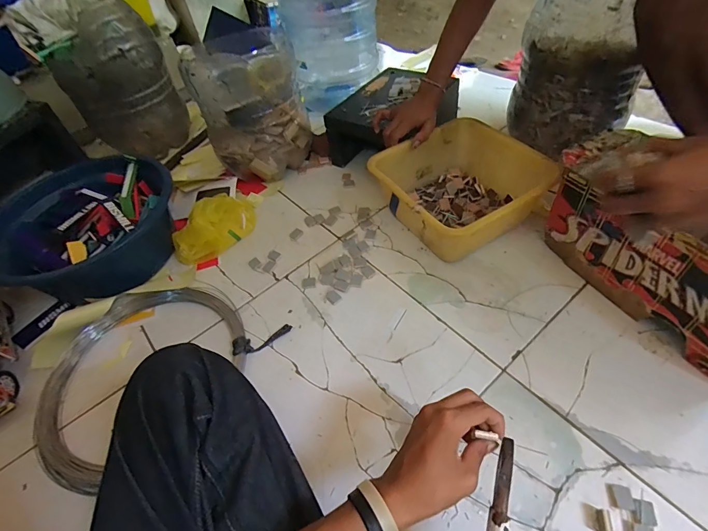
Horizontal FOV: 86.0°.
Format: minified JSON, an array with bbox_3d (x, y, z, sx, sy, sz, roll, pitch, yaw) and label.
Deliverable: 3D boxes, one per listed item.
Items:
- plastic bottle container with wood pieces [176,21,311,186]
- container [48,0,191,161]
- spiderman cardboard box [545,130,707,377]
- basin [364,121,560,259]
[{"bbox_3d":[-0.234,-0.372,0.886,0.228,0.304,0.237,-16,50,-4],"label":"plastic bottle container with wood pieces"},{"bbox_3d":[-0.610,-0.472,1.004,0.247,0.324,0.235,-28,52,-14],"label":"container"},{"bbox_3d":[0.480,-0.027,0.566,0.174,0.191,0.353,-28,52,-13],"label":"spiderman cardboard box"},{"bbox_3d":[0.198,-0.145,0.750,0.265,0.138,0.248,-29,52,-14],"label":"basin"}]

